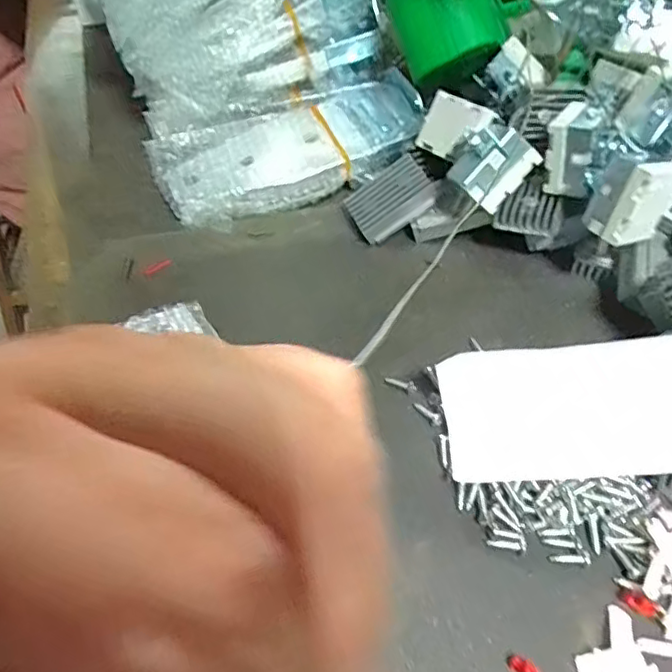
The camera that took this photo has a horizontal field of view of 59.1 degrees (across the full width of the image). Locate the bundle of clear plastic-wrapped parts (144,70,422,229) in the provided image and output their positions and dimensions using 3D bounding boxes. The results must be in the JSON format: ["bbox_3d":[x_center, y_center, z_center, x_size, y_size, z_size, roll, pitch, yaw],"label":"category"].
[{"bbox_3d":[-0.026,-0.114,0.357,0.162,0.024,0.078,-18,54,-13],"label":"bundle of clear plastic-wrapped parts"}]

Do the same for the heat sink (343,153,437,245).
[{"bbox_3d":[0.030,-0.077,0.331,0.047,0.006,0.037,-32,62,4],"label":"heat sink"}]

